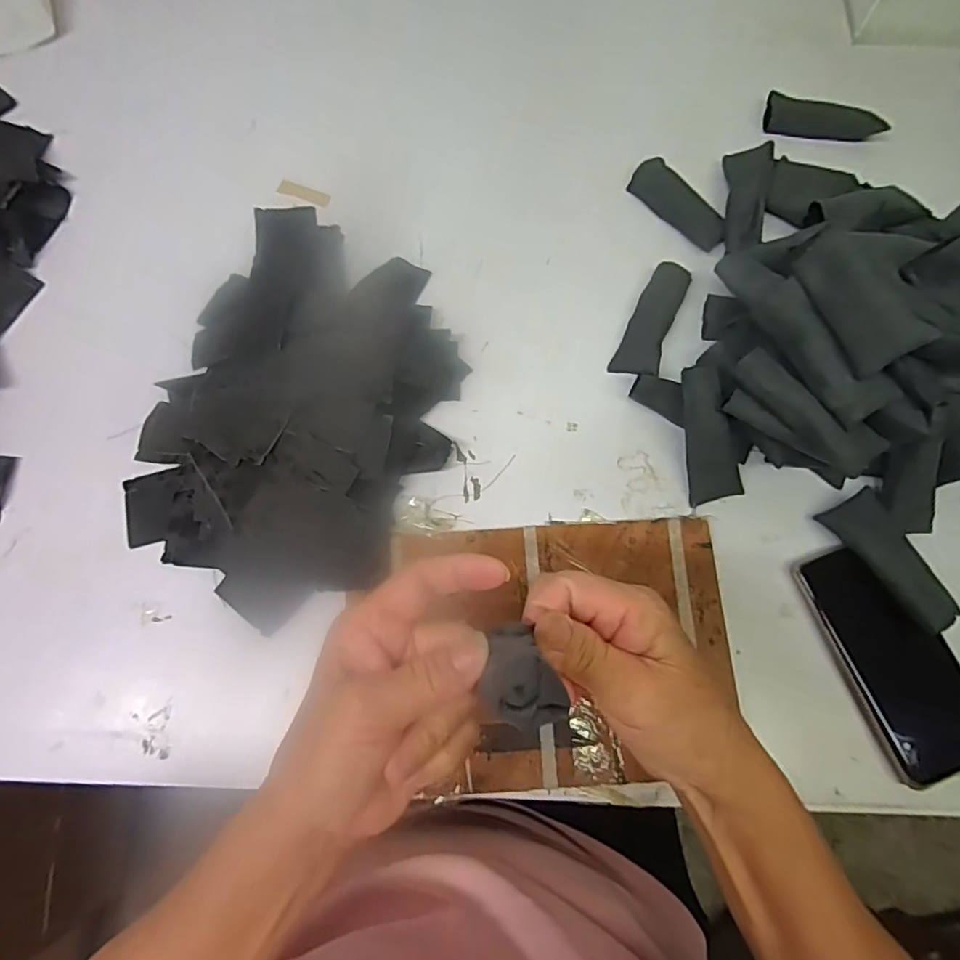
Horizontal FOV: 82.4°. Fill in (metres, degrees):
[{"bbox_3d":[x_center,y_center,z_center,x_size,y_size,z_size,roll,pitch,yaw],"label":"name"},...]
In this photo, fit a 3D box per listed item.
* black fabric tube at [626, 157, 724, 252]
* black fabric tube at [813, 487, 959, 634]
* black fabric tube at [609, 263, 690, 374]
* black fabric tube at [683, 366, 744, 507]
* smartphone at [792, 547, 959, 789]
[{"bbox_3d":[0.179,-0.246,0.493,0.032,0.018,0.100,-36,76,-9],"label":"black fabric tube"},{"bbox_3d":[0.299,0.058,0.397,0.040,0.022,0.100,-32,75,-8],"label":"black fabric tube"},{"bbox_3d":[0.145,-0.133,0.458,0.035,0.018,0.106,24,75,8],"label":"black fabric tube"},{"bbox_3d":[0.172,-0.033,0.408,0.038,0.014,0.101,-15,105,-3],"label":"black fabric tube"},{"bbox_3d":[0.287,0.122,0.378,0.073,0.015,0.155,-23,76,6],"label":"smartphone"}]

